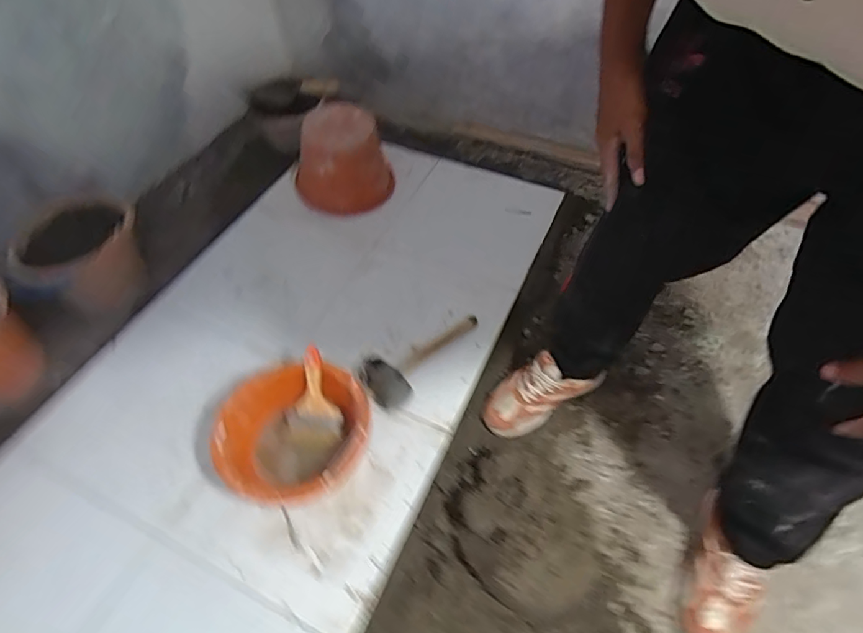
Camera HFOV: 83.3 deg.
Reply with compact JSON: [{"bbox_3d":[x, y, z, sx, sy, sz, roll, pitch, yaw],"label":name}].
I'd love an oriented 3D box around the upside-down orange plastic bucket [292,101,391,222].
[{"bbox_3d":[-0.237,-0.416,1.311,0.242,0.213,0.245,1,54,-1],"label":"upside-down orange plastic bucket"}]

